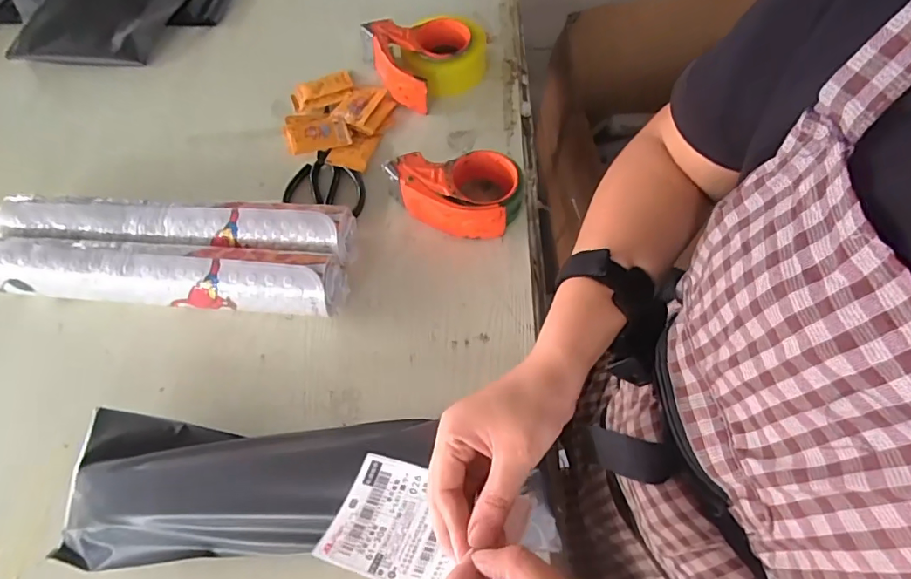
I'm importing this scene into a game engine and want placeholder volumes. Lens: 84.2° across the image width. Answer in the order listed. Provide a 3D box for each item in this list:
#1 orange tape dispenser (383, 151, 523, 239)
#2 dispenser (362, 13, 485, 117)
[{"bbox_3d":[-0.003,-0.112,0.599,0.161,0.061,0.095,-1,59,3],"label":"orange tape dispenser"},{"bbox_3d":[-0.040,-0.348,0.741,0.164,0.073,0.158,-2,59,3],"label":"dispenser"}]

